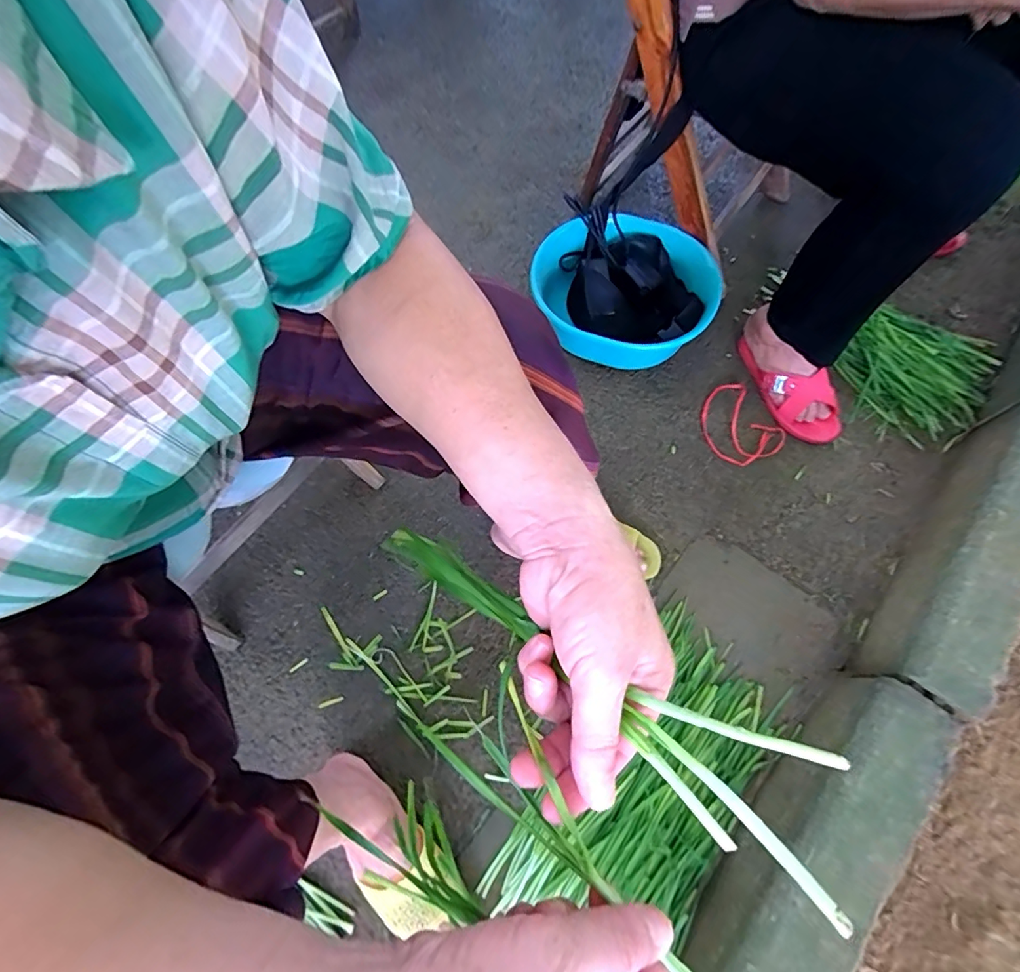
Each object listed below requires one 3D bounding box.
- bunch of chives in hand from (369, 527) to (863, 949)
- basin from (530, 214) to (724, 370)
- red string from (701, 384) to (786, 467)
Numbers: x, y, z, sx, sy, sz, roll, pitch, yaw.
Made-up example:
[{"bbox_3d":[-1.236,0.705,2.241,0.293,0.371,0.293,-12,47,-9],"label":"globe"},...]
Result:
[{"bbox_3d":[0.020,0.083,0.279,0.313,0.033,0.046,27,68,41],"label":"bunch of chives in hand"},{"bbox_3d":[0.204,-0.335,0.882,0.284,0.115,0.299,0,68,1],"label":"basin"},{"bbox_3d":[0.385,-0.105,0.844,0.119,0.007,0.148,-29,70,-10],"label":"red string"}]

